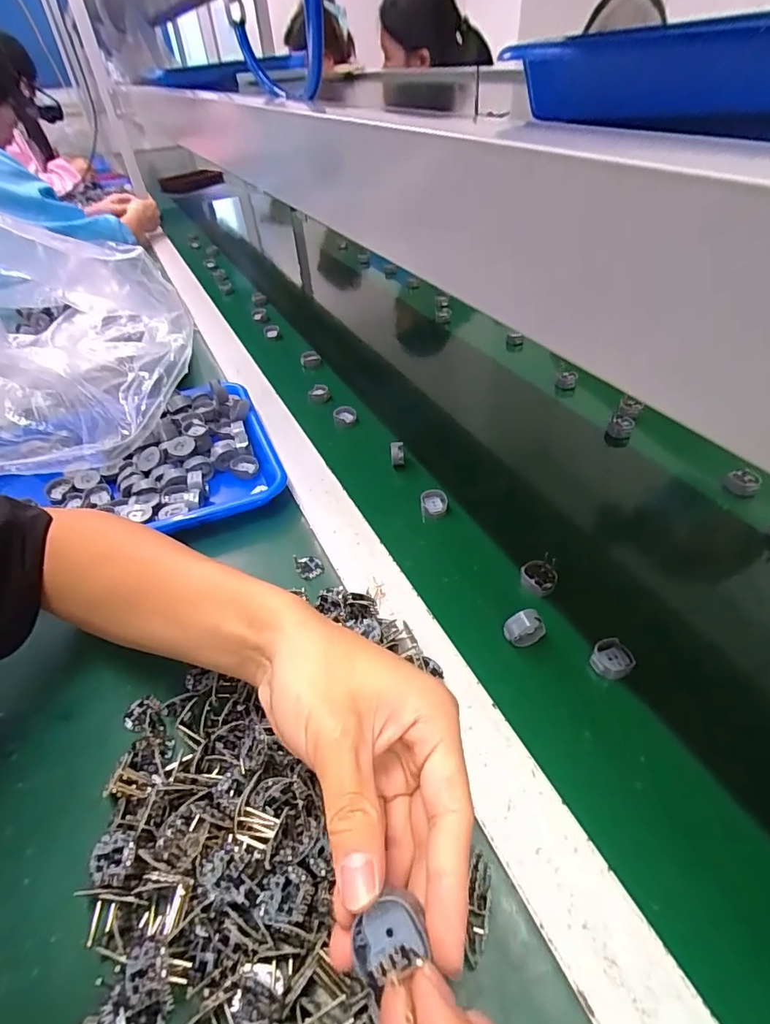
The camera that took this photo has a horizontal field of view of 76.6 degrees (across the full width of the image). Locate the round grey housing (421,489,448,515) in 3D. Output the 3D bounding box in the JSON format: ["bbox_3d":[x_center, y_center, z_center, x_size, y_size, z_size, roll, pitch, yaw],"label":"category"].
[{"bbox_3d":[0.050,-0.009,0.494,0.026,0.011,0.029,2,43,7],"label":"round grey housing"}]

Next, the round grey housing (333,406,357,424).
[{"bbox_3d":[-0.051,-0.125,0.624,0.028,0.018,0.016,-5,42,0],"label":"round grey housing"}]

